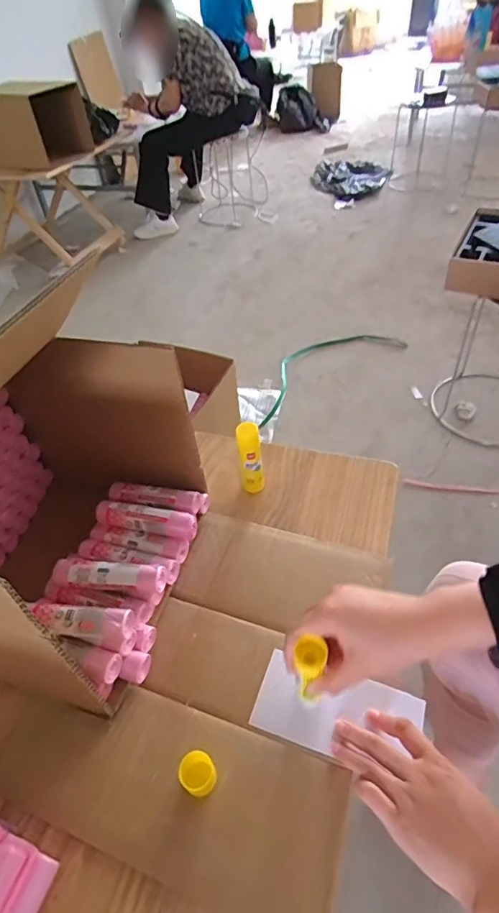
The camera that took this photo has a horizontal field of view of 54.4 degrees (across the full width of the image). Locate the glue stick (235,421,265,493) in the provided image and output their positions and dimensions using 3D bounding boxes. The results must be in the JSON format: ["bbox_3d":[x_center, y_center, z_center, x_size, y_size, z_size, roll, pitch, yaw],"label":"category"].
[{"bbox_3d":[0.002,0.007,0.672,0.032,0.114,0.035,-5,45,2],"label":"glue stick"}]

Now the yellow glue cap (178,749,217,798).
[{"bbox_3d":[-0.046,0.290,0.443,0.033,0.023,0.030,-3,47,3],"label":"yellow glue cap"}]

